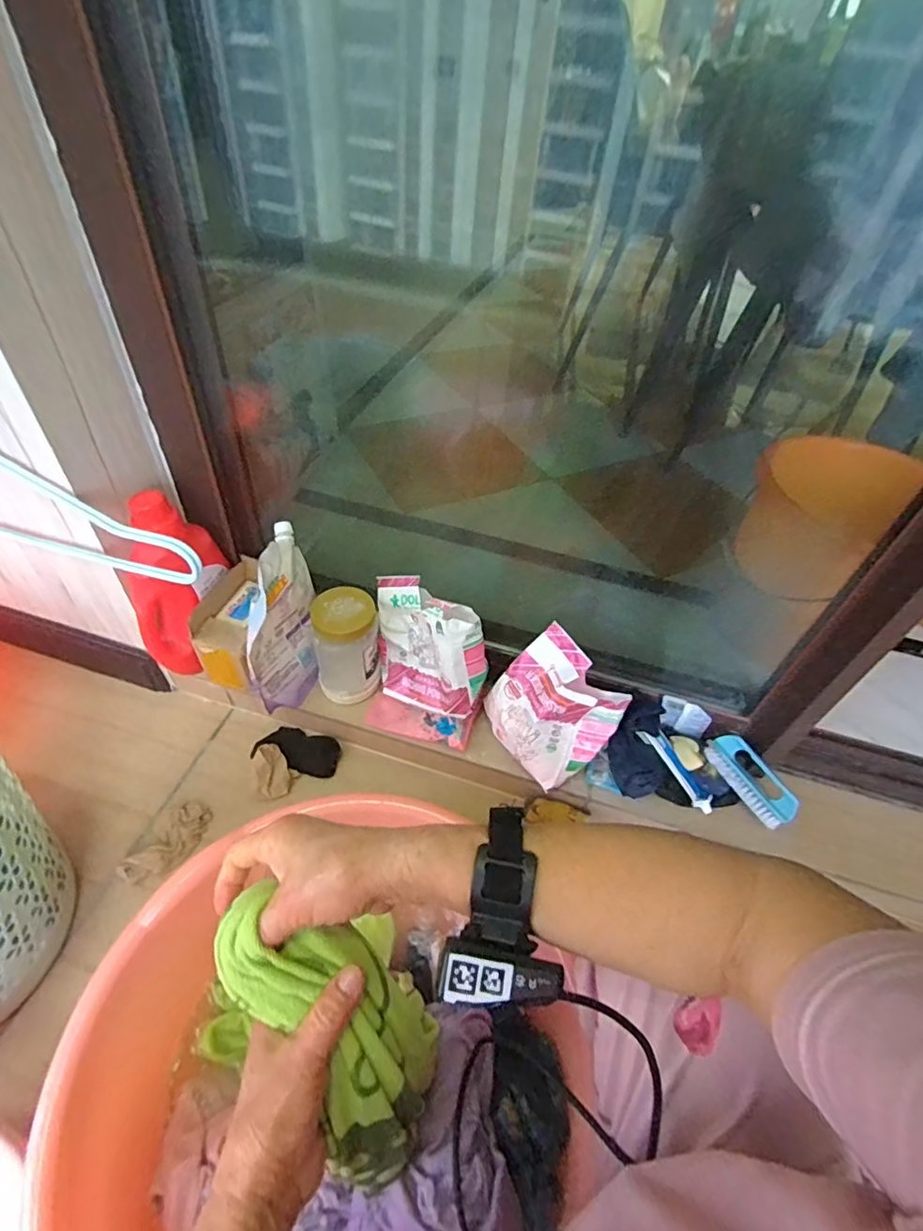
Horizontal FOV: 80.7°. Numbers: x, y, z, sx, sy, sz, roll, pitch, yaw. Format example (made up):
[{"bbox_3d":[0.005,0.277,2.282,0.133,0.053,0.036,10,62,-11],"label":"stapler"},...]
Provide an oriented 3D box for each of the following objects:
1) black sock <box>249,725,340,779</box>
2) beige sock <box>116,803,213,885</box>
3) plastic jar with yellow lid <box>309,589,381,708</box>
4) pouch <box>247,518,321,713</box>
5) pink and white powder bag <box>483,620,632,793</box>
[{"bbox_3d":[-0.254,0.210,0.853,0.129,0.026,0.054,24,44,-18],"label":"black sock"},{"bbox_3d":[-0.408,0.321,0.763,0.064,0.017,0.121,25,49,17],"label":"beige sock"},{"bbox_3d":[-0.178,0.050,0.845,0.098,0.159,0.100,-3,47,-9],"label":"plastic jar with yellow lid"},{"bbox_3d":[-0.265,0.012,0.806,0.082,0.240,0.153,1,47,-6],"label":"pouch"},{"bbox_3d":[0.130,0.131,0.792,0.173,0.156,0.133,38,54,26],"label":"pink and white powder bag"}]

